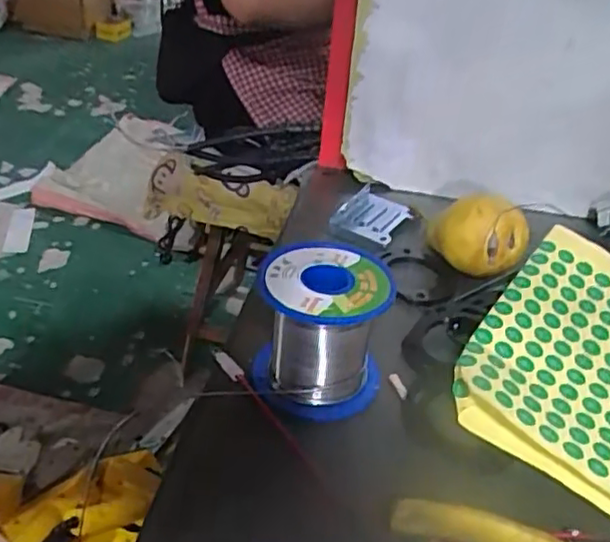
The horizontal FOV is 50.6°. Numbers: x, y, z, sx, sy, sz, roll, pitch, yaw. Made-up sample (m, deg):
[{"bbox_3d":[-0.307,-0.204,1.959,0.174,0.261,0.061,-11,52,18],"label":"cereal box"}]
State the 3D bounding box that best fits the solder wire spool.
[{"bbox_3d":[0.008,0.028,0.324,0.062,0.064,0.060,4,36,-3],"label":"solder wire spool"}]

